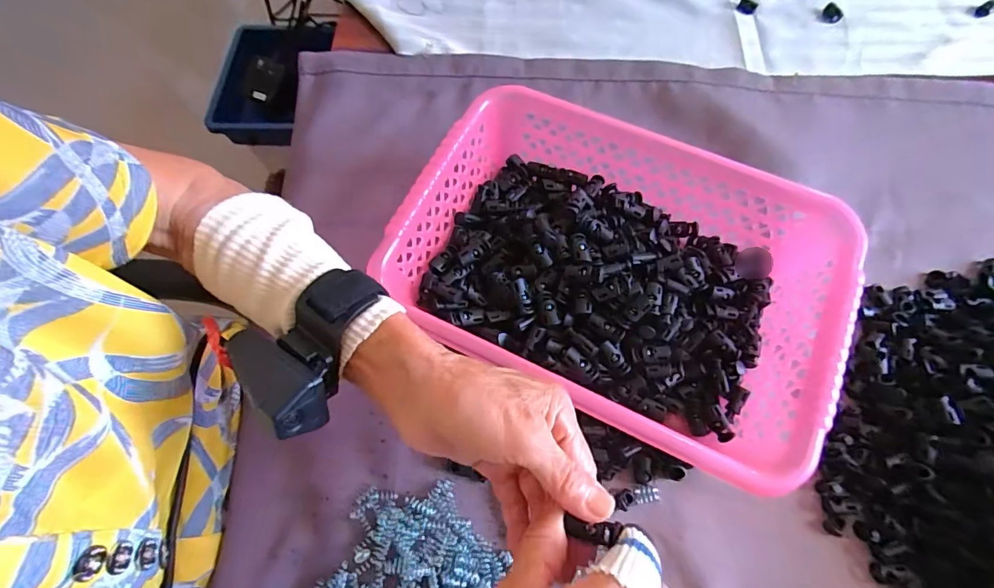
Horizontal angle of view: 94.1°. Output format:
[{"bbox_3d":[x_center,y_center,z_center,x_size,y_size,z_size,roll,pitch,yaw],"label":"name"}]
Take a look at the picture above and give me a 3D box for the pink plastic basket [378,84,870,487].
[{"bbox_3d":[0.086,-0.017,0.354,0.304,0.077,0.212,26,71,12],"label":"pink plastic basket"}]

